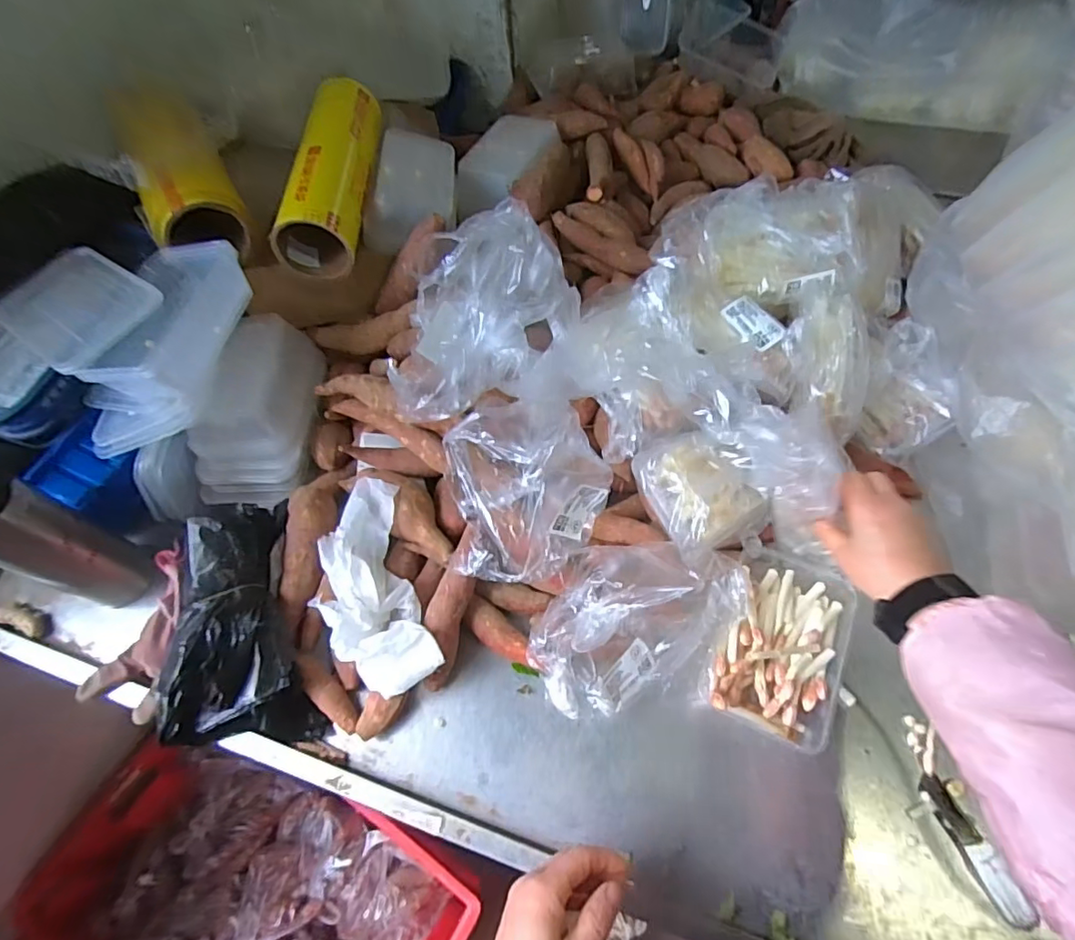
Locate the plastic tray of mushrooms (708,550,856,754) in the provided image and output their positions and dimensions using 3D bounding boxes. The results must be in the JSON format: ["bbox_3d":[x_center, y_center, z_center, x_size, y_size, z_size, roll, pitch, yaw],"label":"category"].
[{"bbox_3d":[0.228,0.160,0.534,0.111,0.030,0.168,19,64,13],"label":"plastic tray of mushrooms"}]

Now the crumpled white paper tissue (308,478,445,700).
[{"bbox_3d":[-0.163,0.109,0.551,0.095,0.056,0.209,-18,62,-7],"label":"crumpled white paper tissue"}]

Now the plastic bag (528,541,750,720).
[{"bbox_3d":[0.094,0.135,0.504,0.192,0.092,0.129,-5,61,0],"label":"plastic bag"}]

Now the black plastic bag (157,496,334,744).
[{"bbox_3d":[-0.283,0.145,0.539,0.124,0.059,0.232,-11,73,-3],"label":"black plastic bag"}]

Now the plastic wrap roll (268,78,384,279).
[{"bbox_3d":[-0.240,-0.353,0.677,0.080,0.094,0.253,2,61,4],"label":"plastic wrap roll"}]

